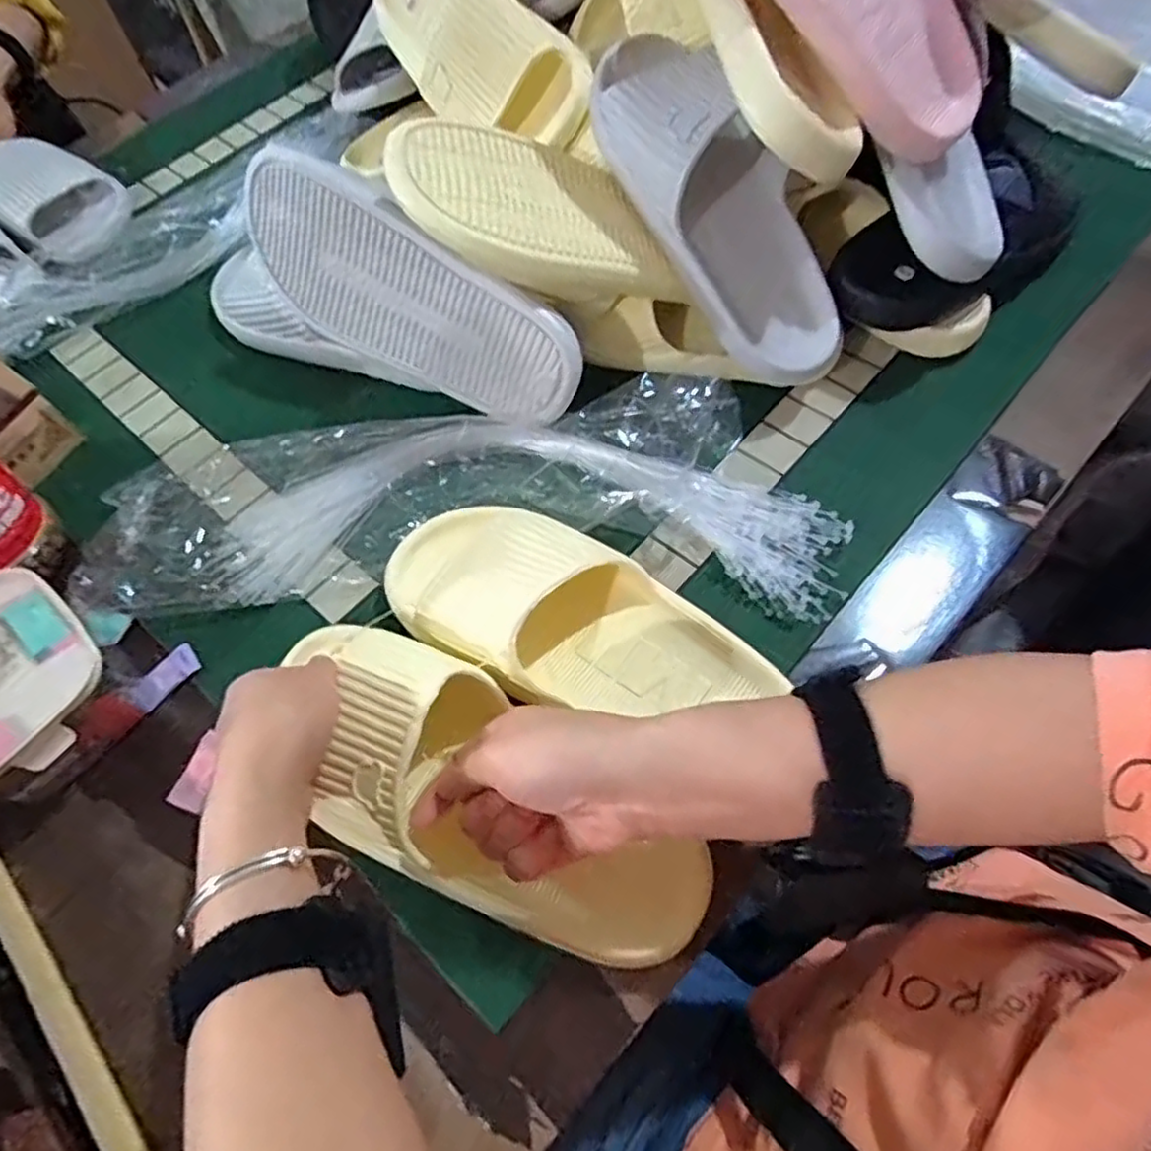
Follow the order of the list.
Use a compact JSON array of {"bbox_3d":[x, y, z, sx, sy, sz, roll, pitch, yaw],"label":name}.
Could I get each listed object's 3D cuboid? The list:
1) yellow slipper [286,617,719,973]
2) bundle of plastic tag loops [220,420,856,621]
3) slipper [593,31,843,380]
[{"bbox_3d":[-0.054,0.113,0.351,0.237,0.063,0.097,37,68,7],"label":"yellow slipper"},{"bbox_3d":[-0.031,-0.043,0.459,0.394,0.017,0.127,2,61,5],"label":"bundle of plastic tag loops"},{"bbox_3d":[0.105,-0.257,0.469,0.112,0.078,0.264,-33,94,-14],"label":"slipper"}]

